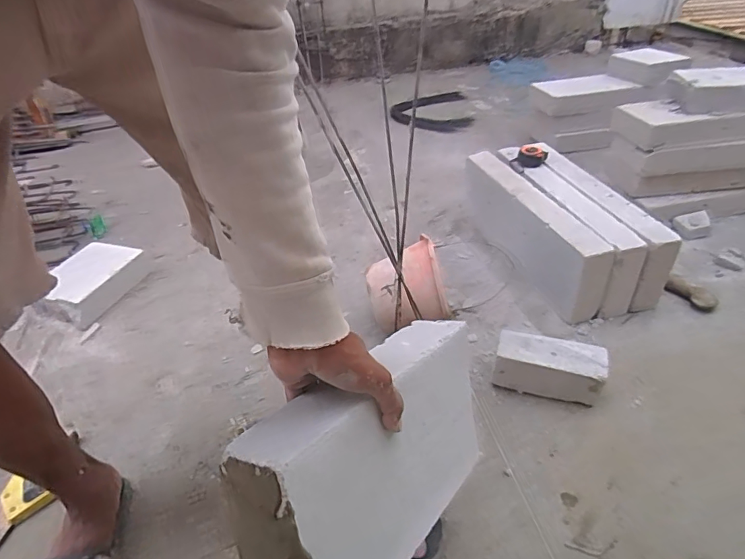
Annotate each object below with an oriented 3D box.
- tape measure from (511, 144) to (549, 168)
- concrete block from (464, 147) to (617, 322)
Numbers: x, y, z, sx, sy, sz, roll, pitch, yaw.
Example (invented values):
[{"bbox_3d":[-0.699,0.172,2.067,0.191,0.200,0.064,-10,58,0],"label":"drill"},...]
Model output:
[{"bbox_3d":[0.452,-0.356,1.364,0.093,0.036,0.095,8,38,16],"label":"tape measure"},{"bbox_3d":[0.399,-0.142,1.260,0.098,0.178,0.588,-12,37,-11],"label":"concrete block"}]

